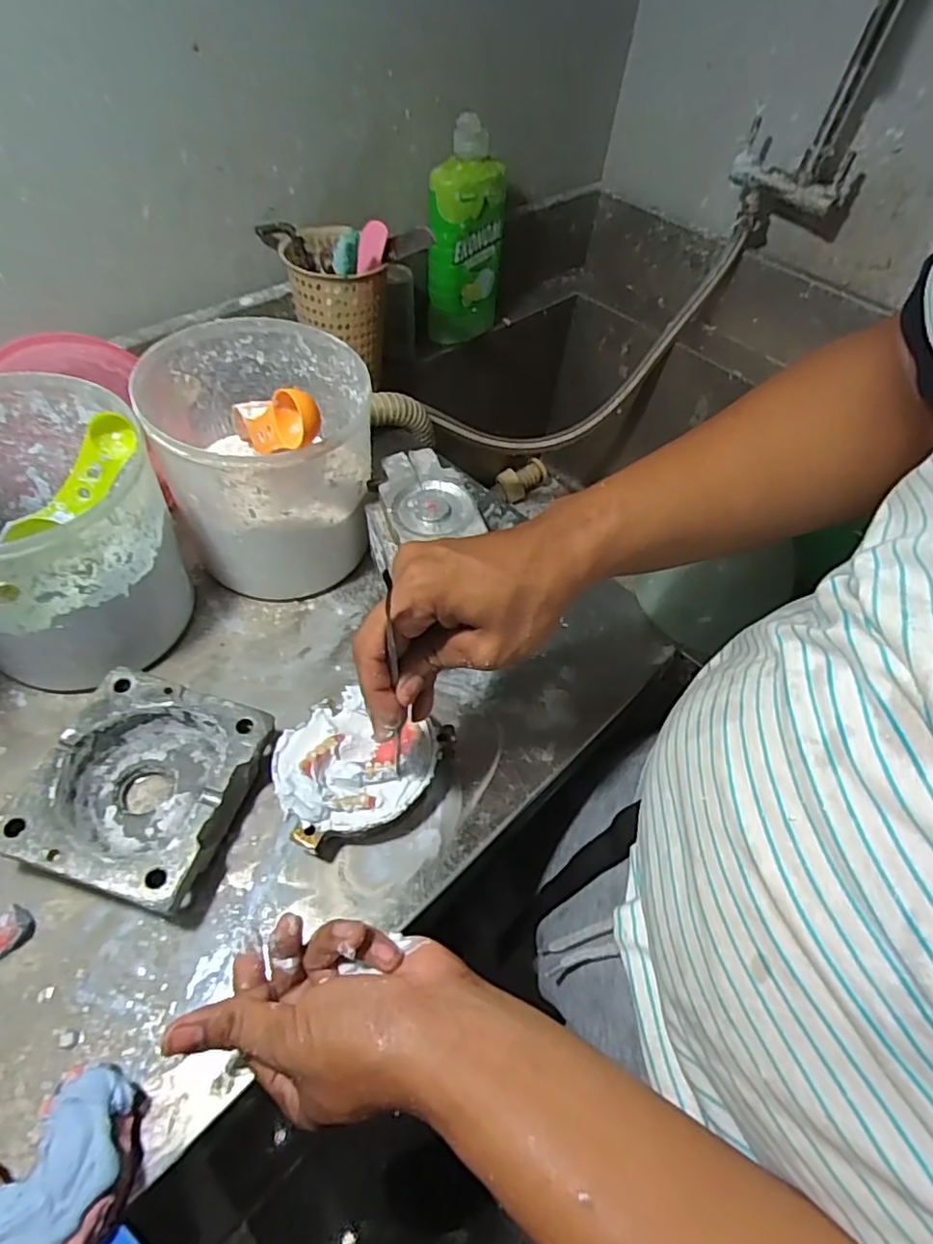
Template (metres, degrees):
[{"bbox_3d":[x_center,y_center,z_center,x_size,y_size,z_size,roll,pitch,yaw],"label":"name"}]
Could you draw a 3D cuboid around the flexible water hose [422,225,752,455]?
[{"bbox_3d":[0.176,-0.318,0.808,0.456,0.204,0.042,-34,60,-3],"label":"flexible water hose"}]

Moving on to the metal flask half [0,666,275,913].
[{"bbox_3d":[-0.200,0.104,0.395,0.114,0.045,0.126,16,52,7],"label":"metal flask half"}]

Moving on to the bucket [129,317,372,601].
[{"bbox_3d":[-0.151,-0.122,0.490,0.152,0.157,0.157,3,52,-4],"label":"bucket"}]

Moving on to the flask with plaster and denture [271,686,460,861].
[{"bbox_3d":[-0.068,0.093,0.420,0.113,0.036,0.096,-18,56,-18],"label":"flask with plaster and denture"}]

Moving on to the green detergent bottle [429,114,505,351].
[{"bbox_3d":[-0.008,-0.432,0.700,0.099,0.215,0.055,-28,59,-25],"label":"green detergent bottle"}]

